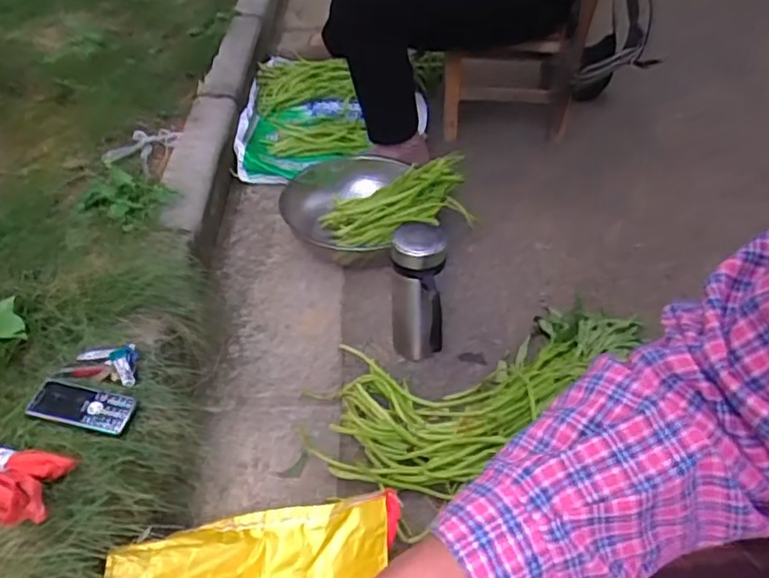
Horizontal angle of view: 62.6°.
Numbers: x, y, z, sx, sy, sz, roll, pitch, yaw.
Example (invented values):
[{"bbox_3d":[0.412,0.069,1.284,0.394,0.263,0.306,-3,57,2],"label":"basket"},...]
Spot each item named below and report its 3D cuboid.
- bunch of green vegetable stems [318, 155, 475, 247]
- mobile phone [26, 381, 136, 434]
[{"bbox_3d":[0.019,-0.172,1.271,0.272,0.135,0.201,-12,45,-10],"label":"bunch of green vegetable stems"},{"bbox_3d":[-0.387,0.150,0.814,0.116,0.010,0.056,15,43,-4],"label":"mobile phone"}]

